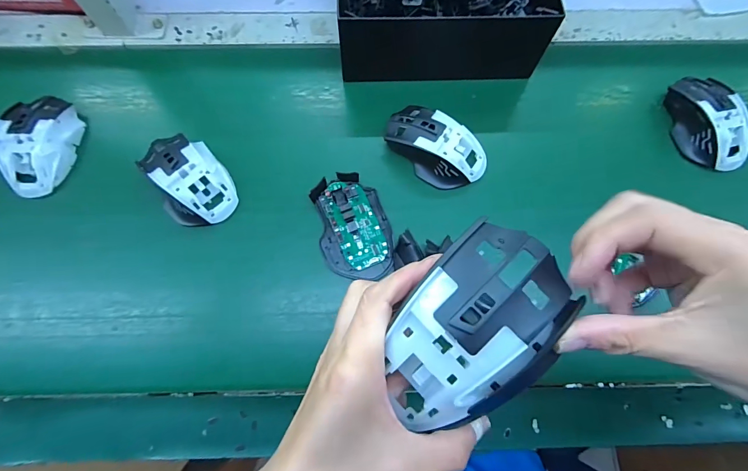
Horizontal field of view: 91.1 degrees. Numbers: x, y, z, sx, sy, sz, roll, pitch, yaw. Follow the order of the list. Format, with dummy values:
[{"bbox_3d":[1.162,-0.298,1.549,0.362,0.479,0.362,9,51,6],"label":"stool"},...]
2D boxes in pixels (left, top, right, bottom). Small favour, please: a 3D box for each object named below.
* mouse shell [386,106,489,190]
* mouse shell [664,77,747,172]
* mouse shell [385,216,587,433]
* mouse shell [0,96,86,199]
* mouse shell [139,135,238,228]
[{"bbox_3d":[0.066,-0.097,0.399,0.112,0.034,0.066,32,75,9],"label":"mouse shell"},{"bbox_3d":[0.375,-0.131,0.414,0.063,0.039,0.119,-13,74,-4],"label":"mouse shell"},{"bbox_3d":[0.047,0.045,0.181,0.101,0.042,0.065,-42,78,-12],"label":"mouse shell"},{"bbox_3d":[-0.361,-0.102,0.396,0.068,0.038,0.114,-9,73,-3],"label":"mouse shell"},{"bbox_3d":[-0.197,-0.063,0.386,0.073,0.037,0.115,-35,77,-10],"label":"mouse shell"}]

